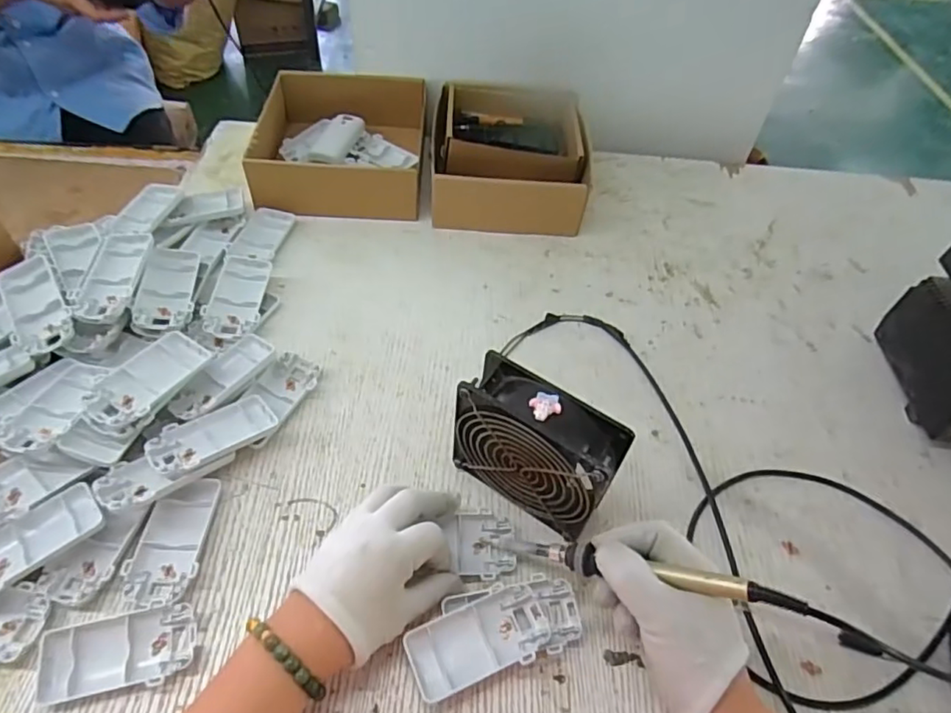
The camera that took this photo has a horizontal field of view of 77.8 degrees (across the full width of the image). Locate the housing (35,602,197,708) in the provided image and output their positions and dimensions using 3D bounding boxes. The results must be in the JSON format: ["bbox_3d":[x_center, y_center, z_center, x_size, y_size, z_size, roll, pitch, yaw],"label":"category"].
[{"bbox_3d":[-0.240,0.199,0.396,0.094,0.015,0.046,-6,53,-8],"label":"housing"}]

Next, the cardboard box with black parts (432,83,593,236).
[{"bbox_3d":[0.041,-0.241,0.713,0.177,0.073,0.214,4,53,0],"label":"cardboard box with black parts"}]

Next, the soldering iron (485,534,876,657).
[{"bbox_3d":[0.118,0.145,0.385,0.242,0.020,0.019,2,48,31],"label":"soldering iron"}]

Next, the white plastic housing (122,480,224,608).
[{"bbox_3d":[-0.228,0.139,0.444,0.048,0.017,0.094,4,53,0],"label":"white plastic housing"}]

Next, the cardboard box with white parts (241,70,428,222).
[{"bbox_3d":[-0.159,-0.262,0.721,0.190,0.064,0.226,0,53,-3],"label":"cardboard box with white parts"}]

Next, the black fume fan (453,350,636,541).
[{"bbox_3d":[0.044,0.070,0.445,0.119,0.123,0.044,30,57,18],"label":"black fume fan"}]

